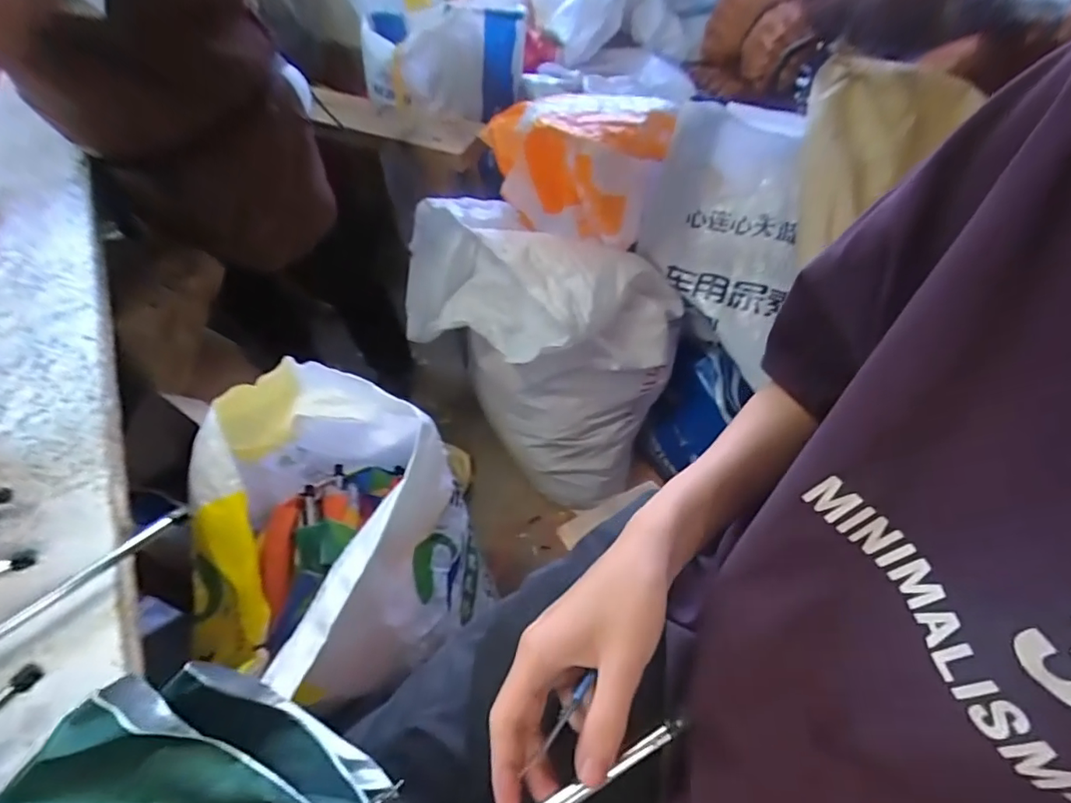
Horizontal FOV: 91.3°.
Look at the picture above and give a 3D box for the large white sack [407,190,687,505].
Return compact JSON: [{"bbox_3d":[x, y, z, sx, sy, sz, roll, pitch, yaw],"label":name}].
[{"bbox_3d":[-0.007,-0.154,1.204,0.613,0.511,0.370,34,60,22],"label":"large white sack"}]

